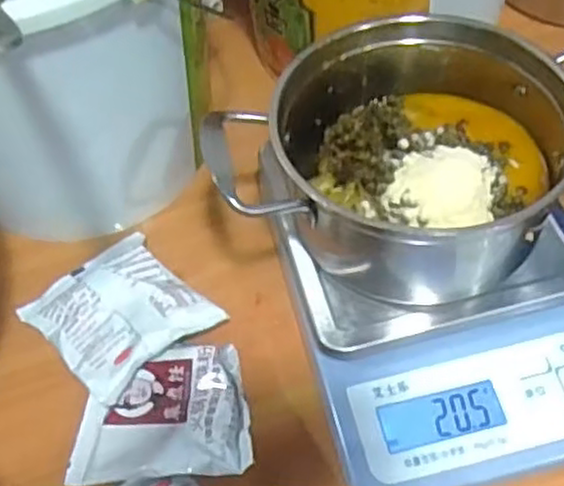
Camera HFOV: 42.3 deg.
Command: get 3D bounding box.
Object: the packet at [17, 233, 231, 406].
[{"bbox_3d":[-0.092,0.040,0.414,0.079,0.023,0.088,-38,60,-23],"label":"packet"}]

